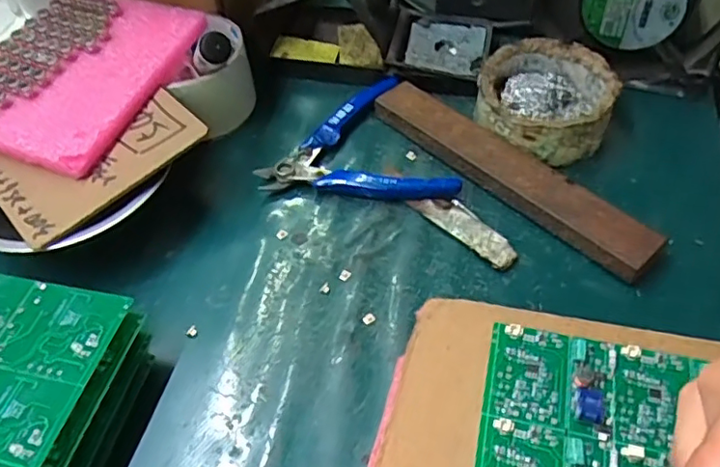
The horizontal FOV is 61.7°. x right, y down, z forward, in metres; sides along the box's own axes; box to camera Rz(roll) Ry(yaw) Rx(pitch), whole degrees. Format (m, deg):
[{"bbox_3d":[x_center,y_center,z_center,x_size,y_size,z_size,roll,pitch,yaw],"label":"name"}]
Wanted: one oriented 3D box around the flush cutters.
[{"bbox_3d":[0.004,-0.066,0.394,0.120,0.012,0.104,4,52,7],"label":"flush cutters"}]

